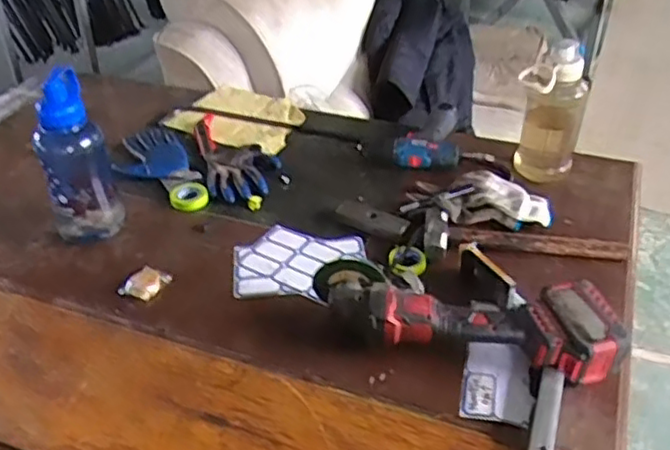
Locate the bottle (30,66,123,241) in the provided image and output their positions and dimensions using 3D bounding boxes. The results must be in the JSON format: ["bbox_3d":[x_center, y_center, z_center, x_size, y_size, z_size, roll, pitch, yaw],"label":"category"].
[{"bbox_3d":[-0.417,-0.102,1.058,0.104,0.254,0.077,-22,42,-24],"label":"bottle"}]

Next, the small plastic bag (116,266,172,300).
[{"bbox_3d":[-0.287,0.087,1.005,0.067,0.013,0.058,20,43,25],"label":"small plastic bag"}]

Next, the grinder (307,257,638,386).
[{"bbox_3d":[0.168,0.124,0.889,0.403,0.095,0.126,6,39,10],"label":"grinder"}]

